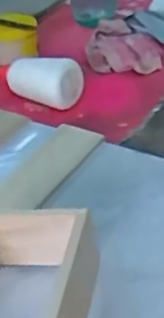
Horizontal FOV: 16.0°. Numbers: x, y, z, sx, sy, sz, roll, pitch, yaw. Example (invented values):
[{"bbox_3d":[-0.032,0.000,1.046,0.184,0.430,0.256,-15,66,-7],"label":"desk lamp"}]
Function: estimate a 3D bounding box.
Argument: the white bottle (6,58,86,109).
[{"bbox_3d":[-0.050,-0.108,0.780,0.104,0.053,0.050,21,41,27],"label":"white bottle"}]

